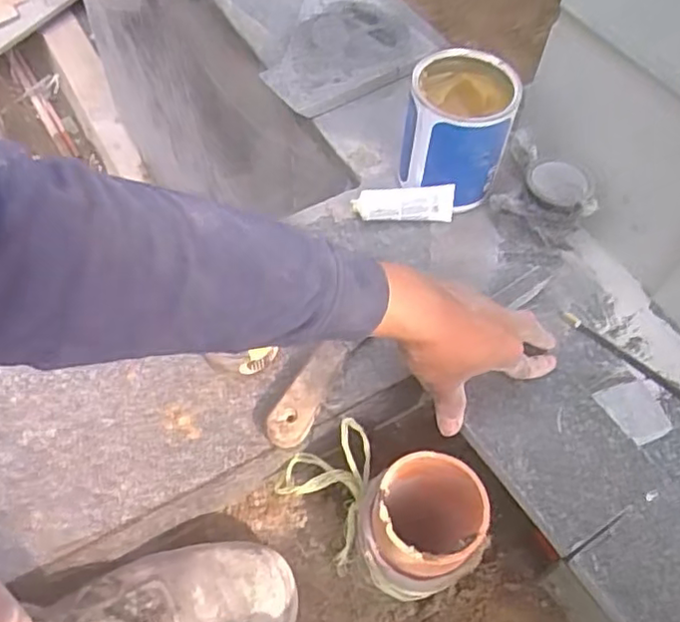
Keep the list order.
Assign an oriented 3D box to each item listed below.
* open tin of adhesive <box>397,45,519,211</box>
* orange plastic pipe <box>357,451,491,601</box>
[{"bbox_3d":[0.114,-0.172,0.652,0.094,0.119,0.098,1,56,-1],"label":"open tin of adhesive"},{"bbox_3d":[0.061,0.173,0.524,0.089,0.109,0.086,1,56,-1],"label":"orange plastic pipe"}]

